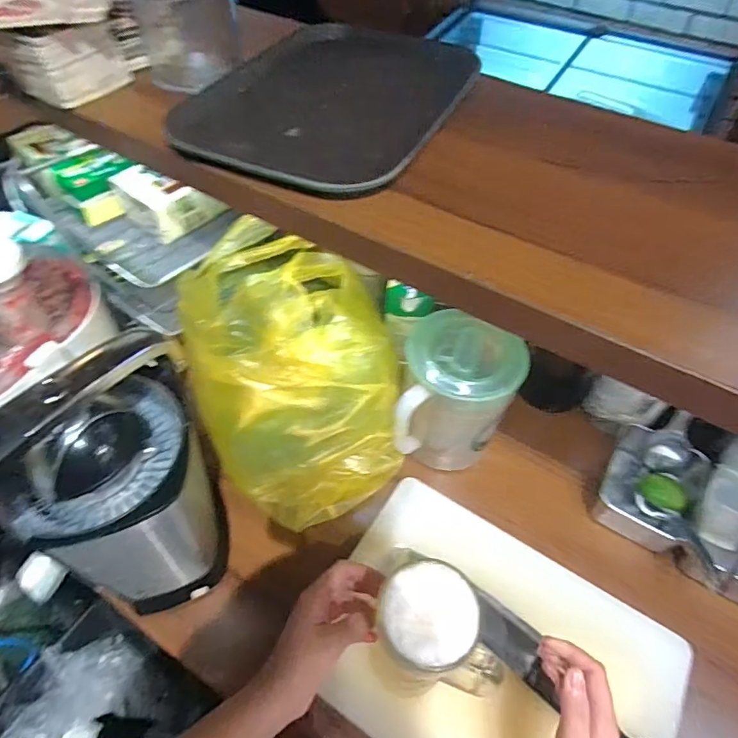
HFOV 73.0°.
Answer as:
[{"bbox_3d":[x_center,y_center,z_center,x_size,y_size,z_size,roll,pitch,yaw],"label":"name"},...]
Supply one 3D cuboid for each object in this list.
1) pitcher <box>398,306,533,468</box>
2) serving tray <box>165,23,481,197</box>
[{"bbox_3d":[0.104,0.042,0.617,0.133,0.196,0.111,5,52,2],"label":"pitcher"},{"bbox_3d":[-0.035,-0.293,0.546,0.244,0.032,0.337,21,54,14],"label":"serving tray"}]

